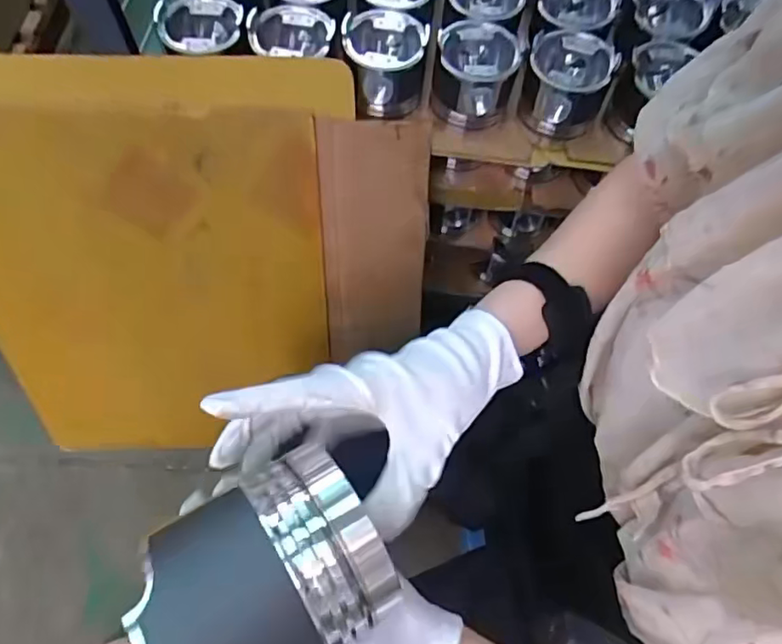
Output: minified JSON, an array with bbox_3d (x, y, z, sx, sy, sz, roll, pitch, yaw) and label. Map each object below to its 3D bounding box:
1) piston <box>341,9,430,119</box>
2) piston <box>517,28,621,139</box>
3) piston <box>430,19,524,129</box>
[{"bbox_3d":[-0.009,-0.317,0.713,0.096,0.082,0.097,-9,65,-6],"label":"piston"},{"bbox_3d":[0.212,-0.290,0.711,0.094,0.095,0.089,1,65,-2],"label":"piston"},{"bbox_3d":[0.102,-0.302,0.715,0.097,0.083,0.092,5,65,1],"label":"piston"}]

